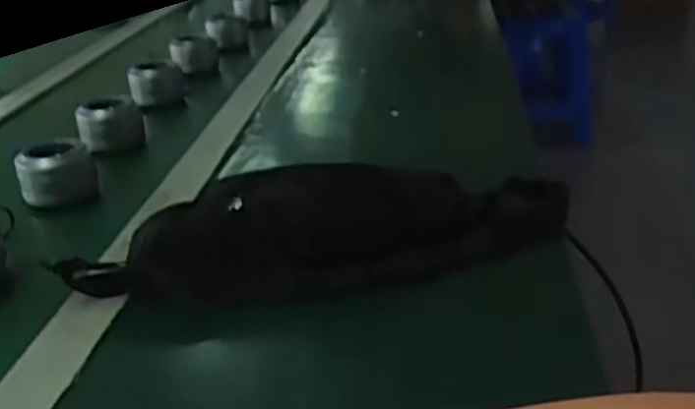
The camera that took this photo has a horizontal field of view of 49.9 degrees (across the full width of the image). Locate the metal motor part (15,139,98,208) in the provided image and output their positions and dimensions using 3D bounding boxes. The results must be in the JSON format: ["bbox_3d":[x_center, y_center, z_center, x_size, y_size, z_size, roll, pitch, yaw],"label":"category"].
[{"bbox_3d":[-0.314,-0.038,0.803,0.078,0.053,0.071,-14,28,-23],"label":"metal motor part"}]

